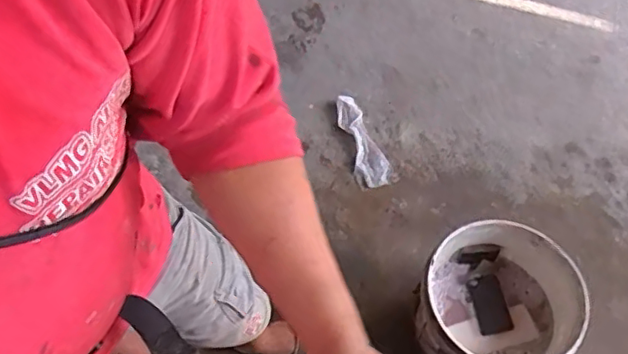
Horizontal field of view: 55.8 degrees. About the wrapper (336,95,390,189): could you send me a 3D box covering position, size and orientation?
[{"bbox_3d":[0.127,-0.100,1.649,0.101,0.028,0.293,-18,62,-8],"label":"wrapper"}]

